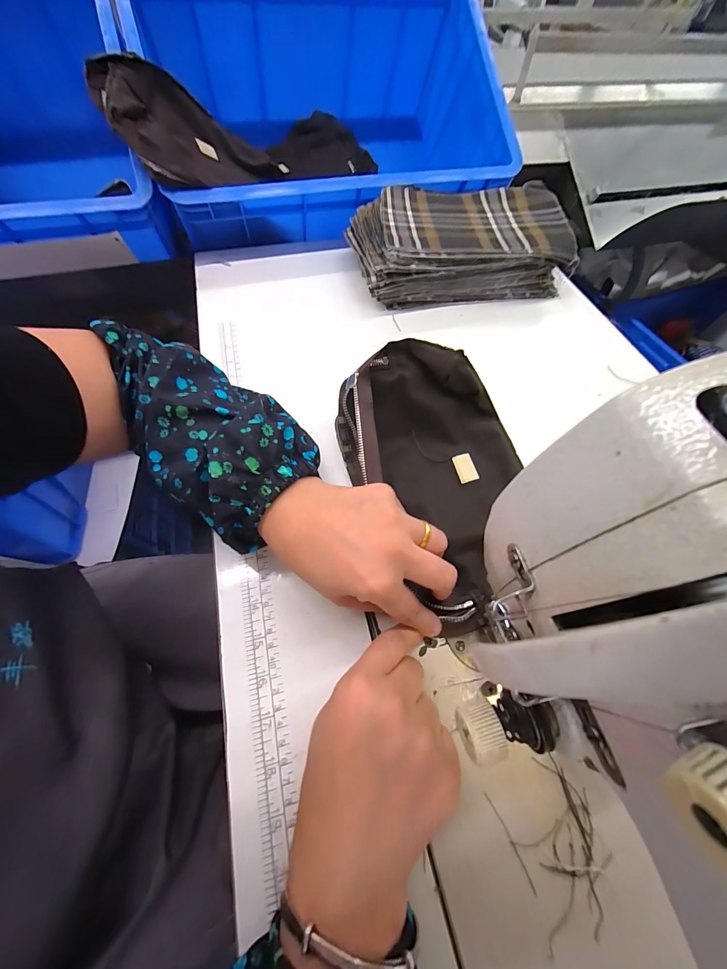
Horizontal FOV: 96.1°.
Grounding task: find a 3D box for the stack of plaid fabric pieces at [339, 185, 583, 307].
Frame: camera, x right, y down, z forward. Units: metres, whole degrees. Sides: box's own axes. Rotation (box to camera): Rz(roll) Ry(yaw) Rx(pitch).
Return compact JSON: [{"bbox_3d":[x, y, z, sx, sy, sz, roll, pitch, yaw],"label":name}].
[{"bbox_3d":[0.133,-0.343,0.471,0.289,0.072,0.171,-5,62,-5],"label":"stack of plaid fabric pieces"}]

